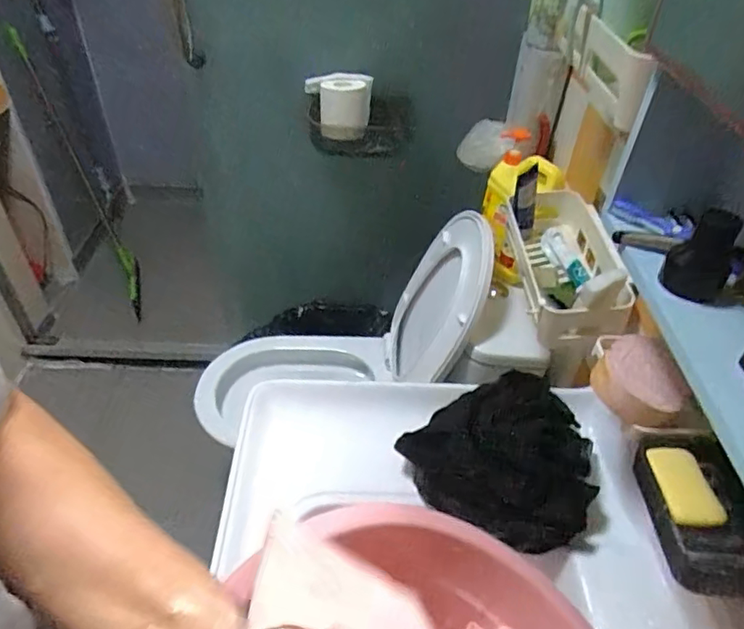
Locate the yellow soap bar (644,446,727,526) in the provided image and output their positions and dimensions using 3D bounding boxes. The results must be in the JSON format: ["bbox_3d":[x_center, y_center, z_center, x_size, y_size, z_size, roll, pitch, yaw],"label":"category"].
[{"bbox_3d":[0.279,0.153,0.491,0.043,0.013,0.075,3,42,-1],"label":"yellow soap bar"}]

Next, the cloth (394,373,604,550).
[{"bbox_3d":[0.148,0.158,0.632,0.208,0.099,0.171,20,45,17],"label":"cloth"}]

